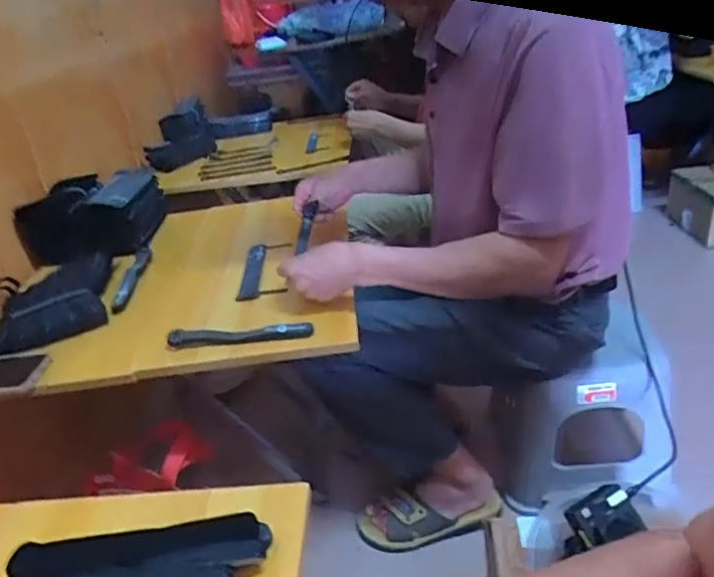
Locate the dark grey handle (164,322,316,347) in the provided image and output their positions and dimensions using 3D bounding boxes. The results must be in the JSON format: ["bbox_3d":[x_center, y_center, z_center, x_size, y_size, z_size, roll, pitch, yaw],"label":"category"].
[{"bbox_3d":[-0.156,0.064,0.761,0.194,0.026,0.017,-5,29,4],"label":"dark grey handle"}]

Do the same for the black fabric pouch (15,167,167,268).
[{"bbox_3d":[-0.517,-0.150,1.134,0.223,0.121,0.221,-5,29,4],"label":"black fabric pouch"}]

